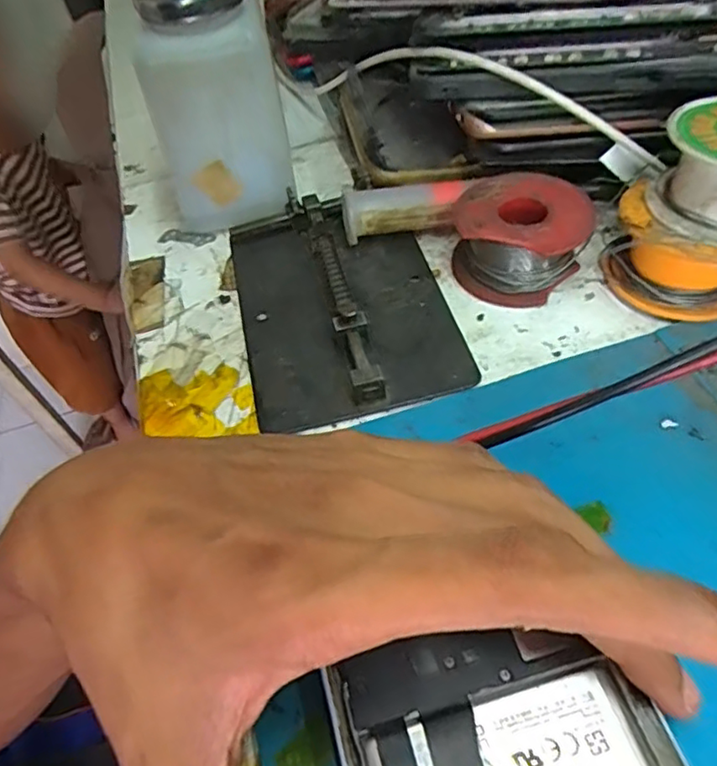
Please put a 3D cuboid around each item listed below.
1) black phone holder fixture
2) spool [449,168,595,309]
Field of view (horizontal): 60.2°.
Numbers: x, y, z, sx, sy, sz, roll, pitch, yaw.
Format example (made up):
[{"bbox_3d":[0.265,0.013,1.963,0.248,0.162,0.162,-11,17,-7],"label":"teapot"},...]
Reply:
[{"bbox_3d":[-0.008,-0.035,0.243,0.078,0.016,0.113,-13,50,-5],"label":"black phone holder fixture"},{"bbox_3d":[0.063,-0.058,0.244,0.049,0.028,0.047,-3,50,4],"label":"spool"}]

